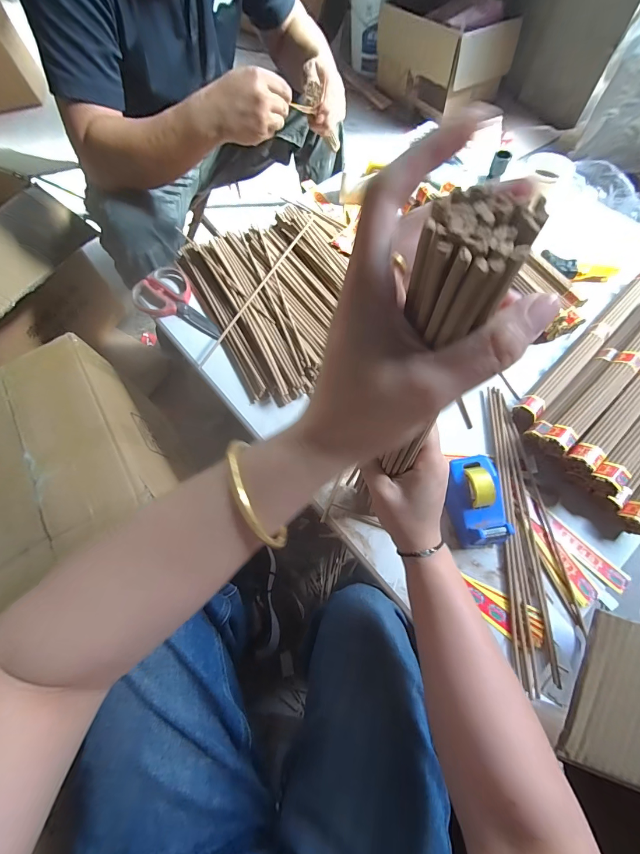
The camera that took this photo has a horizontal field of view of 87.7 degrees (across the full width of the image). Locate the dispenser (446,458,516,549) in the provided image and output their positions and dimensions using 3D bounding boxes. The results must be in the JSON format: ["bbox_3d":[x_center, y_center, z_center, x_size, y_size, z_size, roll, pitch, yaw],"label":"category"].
[{"bbox_3d":[0.183,0.087,0.393,0.055,0.058,0.099,-4,66,1],"label":"dispenser"}]

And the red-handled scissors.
[{"bbox_3d":[-0.237,-0.209,0.574,0.194,0.018,0.095,38,73,17],"label":"red-handled scissors"}]

